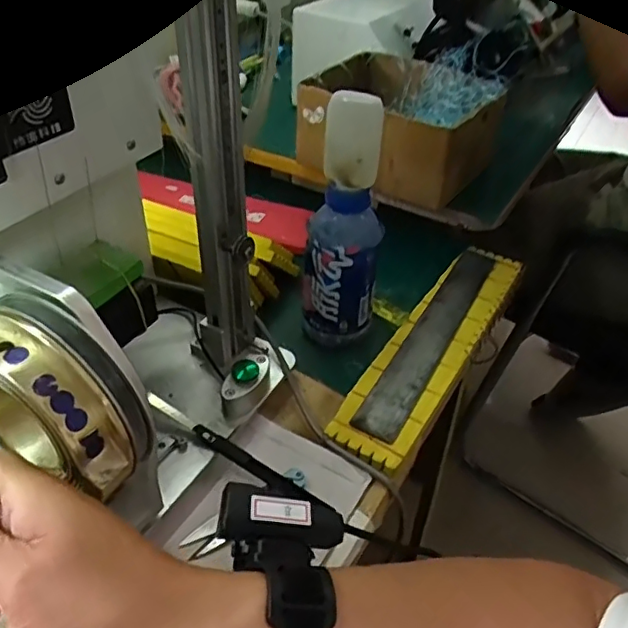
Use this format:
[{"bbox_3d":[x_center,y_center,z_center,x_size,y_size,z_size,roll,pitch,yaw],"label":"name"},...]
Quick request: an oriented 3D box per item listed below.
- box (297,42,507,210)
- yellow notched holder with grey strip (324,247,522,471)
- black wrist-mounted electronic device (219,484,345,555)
[{"bbox_3d":[0.103,-0.224,0.684,0.198,0.125,0.149,26,45,26],"label":"box"},{"bbox_3d":[0.124,0.021,0.588,0.073,0.014,0.330,23,43,23],"label":"yellow notched holder with grey strip"},{"bbox_3d":[-0.018,0.114,0.334,0.069,0.017,0.030,2,39,-1],"label":"black wrist-mounted electronic device"}]

